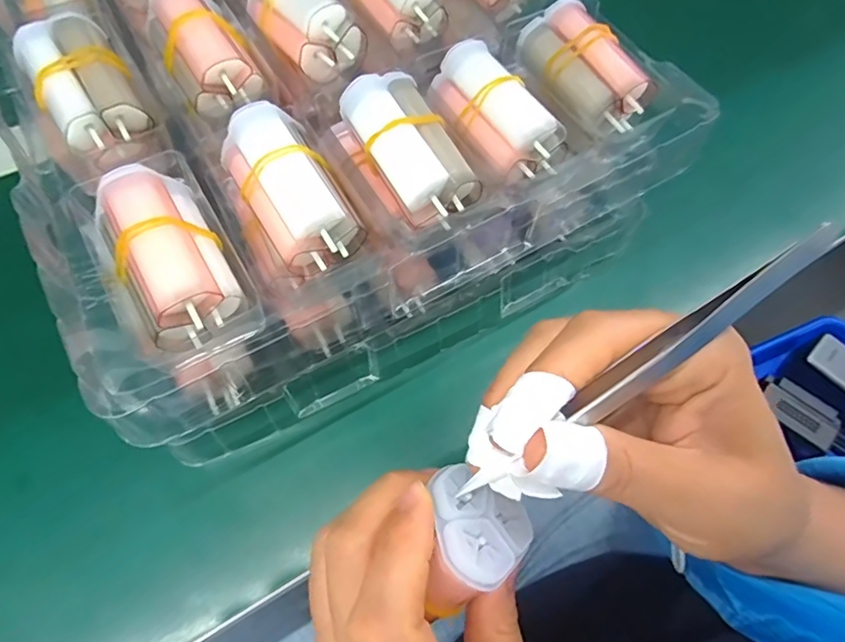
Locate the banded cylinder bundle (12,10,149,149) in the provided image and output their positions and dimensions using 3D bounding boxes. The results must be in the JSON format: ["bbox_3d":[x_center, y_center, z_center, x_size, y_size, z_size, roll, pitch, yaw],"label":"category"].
[{"bbox_3d":[-0.146,-0.104,0.225,0.036,0.017,0.062,-31,69,-16],"label":"banded cylinder bundle"}]

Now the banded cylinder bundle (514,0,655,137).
[{"bbox_3d":[0.077,-0.118,0.248,0.036,0.021,0.069,-38,68,21],"label":"banded cylinder bundle"}]

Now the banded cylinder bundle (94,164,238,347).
[{"bbox_3d":[-0.092,-0.025,0.191,0.033,0.023,0.070,-29,69,-15],"label":"banded cylinder bundle"}]

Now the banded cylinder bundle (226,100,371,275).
[{"bbox_3d":[-0.051,-0.052,0.210,0.038,0.026,0.071,-31,70,-16],"label":"banded cylinder bundle"}]

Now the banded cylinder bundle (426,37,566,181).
[{"bbox_3d":[0.033,-0.092,0.234,0.019,0.034,0.070,-3,51,-55],"label":"banded cylinder bundle"}]

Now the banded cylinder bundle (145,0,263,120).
[{"bbox_3d":[-0.103,-0.128,0.243,0.035,0.026,0.060,-31,69,-16],"label":"banded cylinder bundle"}]

